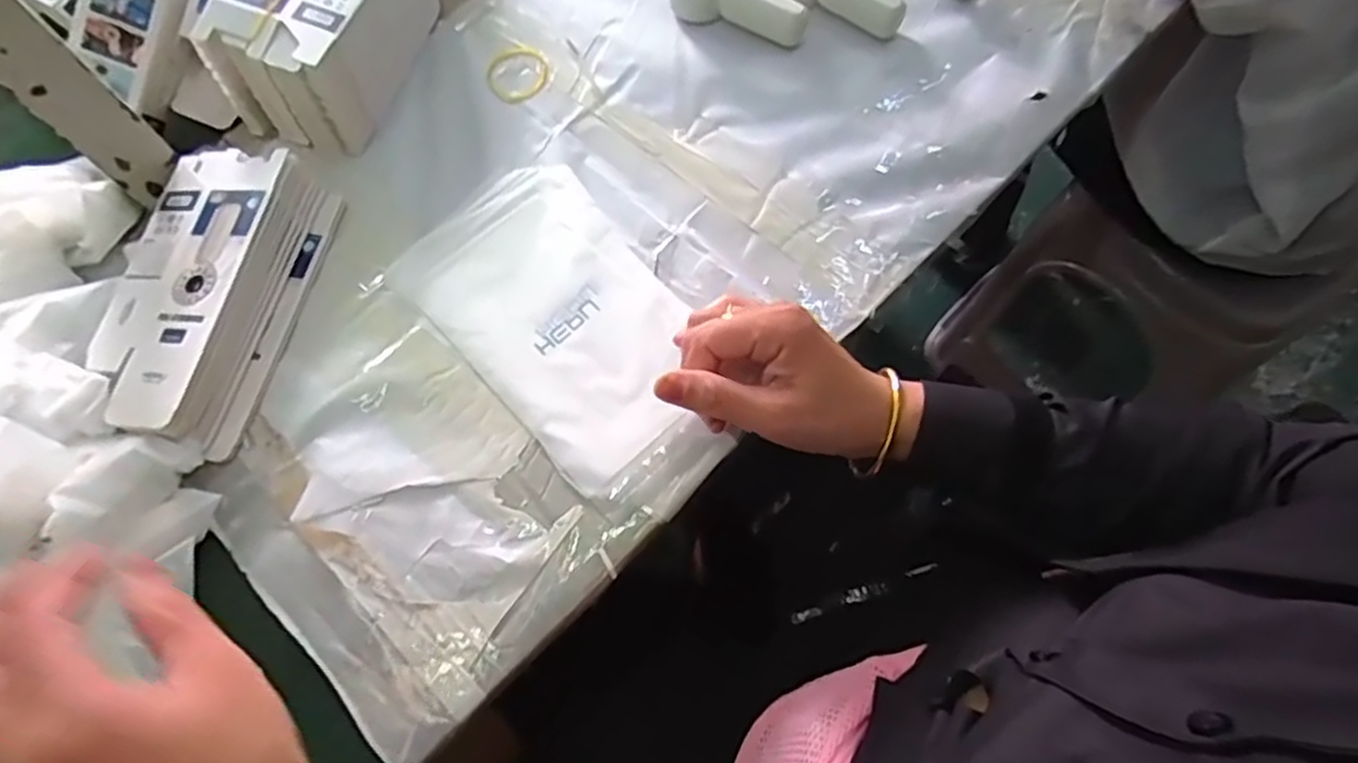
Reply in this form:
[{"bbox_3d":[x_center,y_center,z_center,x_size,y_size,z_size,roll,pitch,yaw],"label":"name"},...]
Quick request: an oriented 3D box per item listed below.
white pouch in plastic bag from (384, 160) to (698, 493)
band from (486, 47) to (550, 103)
[{"bbox_3d":[-0.076,-0.047,0.476,0.131,0.005,0.213,-41,71,-14],"label":"white pouch in plastic bag"},{"bbox_3d":[-0.121,-0.231,0.553,0.047,0.004,0.050,-1,67,3],"label":"band"}]

